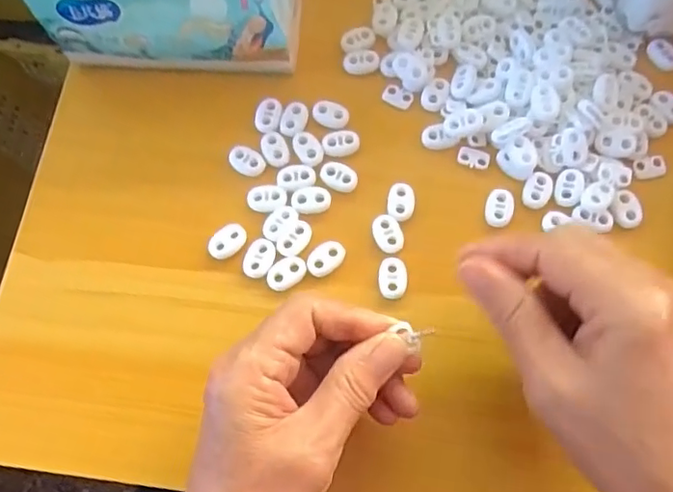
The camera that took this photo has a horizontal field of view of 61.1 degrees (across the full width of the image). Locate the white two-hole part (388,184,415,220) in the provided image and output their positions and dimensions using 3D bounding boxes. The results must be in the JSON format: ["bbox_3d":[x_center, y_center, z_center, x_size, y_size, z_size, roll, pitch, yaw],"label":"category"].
[{"bbox_3d":[0.037,-0.025,0.326,0.016,0.004,0.022,9,73,4],"label":"white two-hole part"}]

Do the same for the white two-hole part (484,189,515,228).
[{"bbox_3d":[0.093,-0.022,0.323,0.015,0.004,0.023,12,73,5],"label":"white two-hole part"}]

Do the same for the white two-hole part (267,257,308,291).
[{"bbox_3d":[-0.028,0.015,0.315,0.022,0.004,0.015,-35,75,-9],"label":"white two-hole part"}]

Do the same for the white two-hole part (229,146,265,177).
[{"bbox_3d":[-0.053,-0.050,0.336,0.022,0.004,0.016,24,75,9],"label":"white two-hole part"}]

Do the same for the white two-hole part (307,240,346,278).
[{"bbox_3d":[-0.006,0.007,0.319,0.023,0.004,0.015,-35,75,-9],"label":"white two-hole part"}]

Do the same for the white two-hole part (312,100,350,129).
[{"bbox_3d":[-0.004,-0.079,0.343,0.022,0.004,0.017,16,74,6],"label":"white two-hole part"}]

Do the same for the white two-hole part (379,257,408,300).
[{"bbox_3d":[0.031,0.018,0.313,0.015,0.004,0.022,9,73,4],"label":"white two-hole part"}]

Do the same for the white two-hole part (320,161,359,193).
[{"bbox_3d":[0.002,-0.041,0.332,0.022,0.004,0.016,25,75,9],"label":"white two-hole part"}]

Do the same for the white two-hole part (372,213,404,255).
[{"bbox_3d":[0.029,-0.007,0.321,0.016,0.004,0.022,-18,73,-4],"label":"white two-hole part"}]

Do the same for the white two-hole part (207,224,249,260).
[{"bbox_3d":[-0.062,-0.003,0.322,0.023,0.004,0.015,-41,76,-11],"label":"white two-hole part"}]

